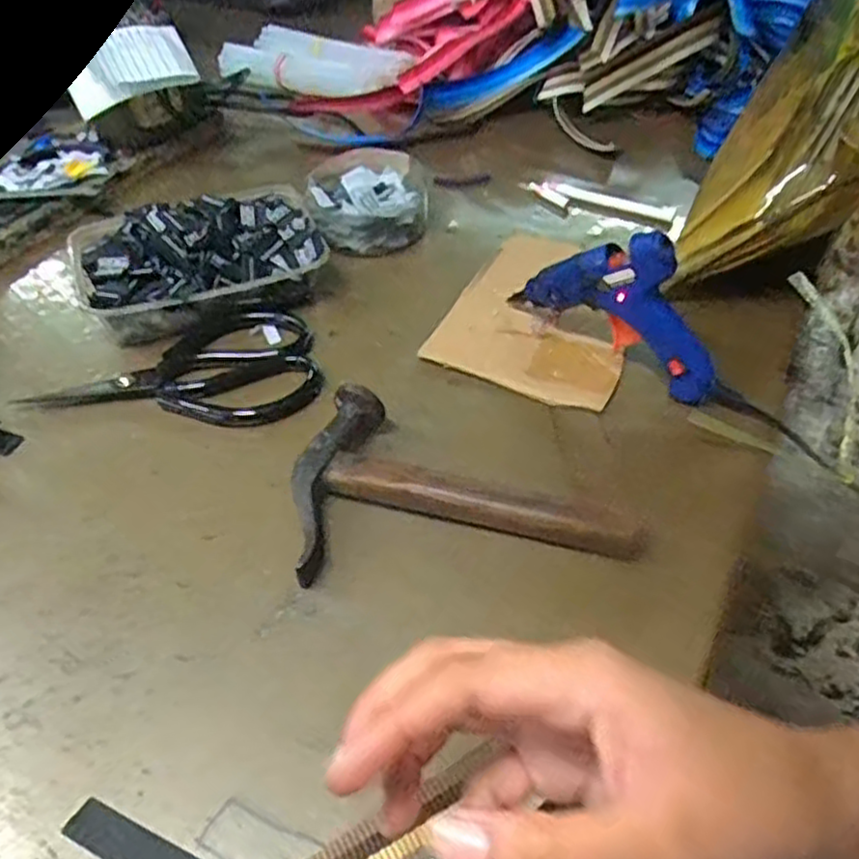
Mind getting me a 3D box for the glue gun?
[{"bbox_3d":[0.116,-0.082,0.456,0.142,0.089,0.022,30,54,25],"label":"glue gun"}]

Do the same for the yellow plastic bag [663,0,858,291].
[{"bbox_3d":[0.304,-0.257,0.585,0.108,0.117,0.400,21,51,19],"label":"yellow plastic bag"}]

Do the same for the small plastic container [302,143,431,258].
[{"bbox_3d":[-0.048,-0.188,0.596,0.098,0.038,0.113,-2,47,-1],"label":"small plastic container"}]

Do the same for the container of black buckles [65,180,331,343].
[{"bbox_3d":[-0.165,-0.125,0.531,0.172,0.049,0.124,-18,50,-16],"label":"container of black buckles"}]

